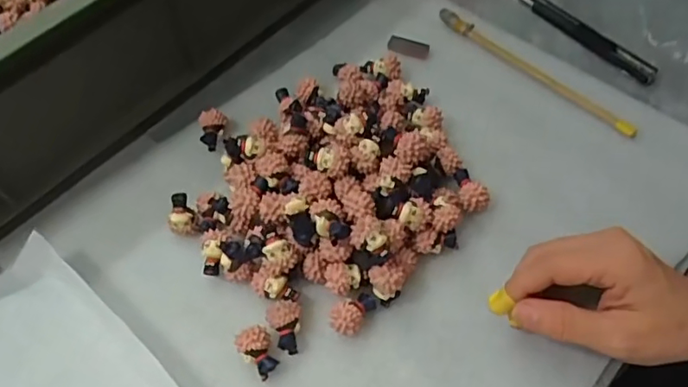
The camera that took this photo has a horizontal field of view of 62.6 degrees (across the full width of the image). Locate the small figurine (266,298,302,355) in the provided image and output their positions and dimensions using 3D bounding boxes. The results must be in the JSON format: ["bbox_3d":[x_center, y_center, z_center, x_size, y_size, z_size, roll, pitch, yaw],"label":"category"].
[{"bbox_3d":[-0.036,0.079,0.342,0.020,0.020,0.031,0,60,2],"label":"small figurine"}]

